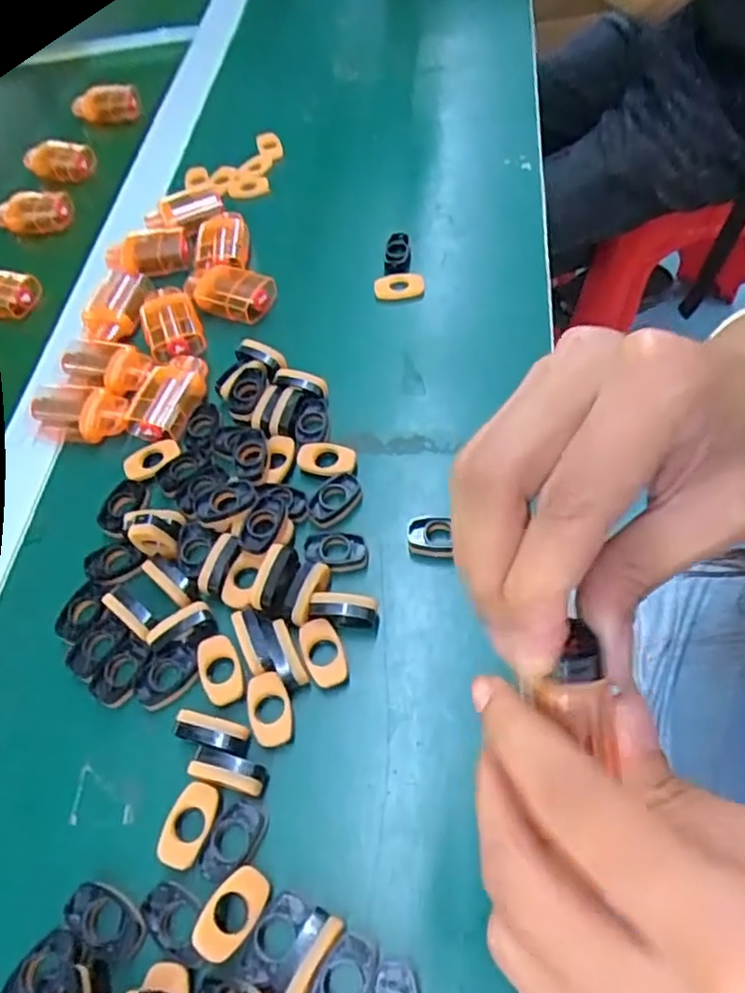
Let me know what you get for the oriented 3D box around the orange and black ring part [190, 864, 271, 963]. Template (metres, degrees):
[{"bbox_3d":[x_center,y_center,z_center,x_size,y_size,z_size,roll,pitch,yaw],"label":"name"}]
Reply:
[{"bbox_3d":[-0.054,0.161,0.257,0.019,0.013,0.032,28,62,18],"label":"orange and black ring part"}]

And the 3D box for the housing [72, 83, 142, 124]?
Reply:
[{"bbox_3d":[-0.249,-0.366,0.619,0.072,0.032,0.022,5,56,22],"label":"housing"}]

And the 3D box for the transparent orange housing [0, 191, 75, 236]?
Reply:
[{"bbox_3d":[-0.271,-0.225,0.527,0.059,0.027,0.024,-16,57,-4],"label":"transparent orange housing"}]

